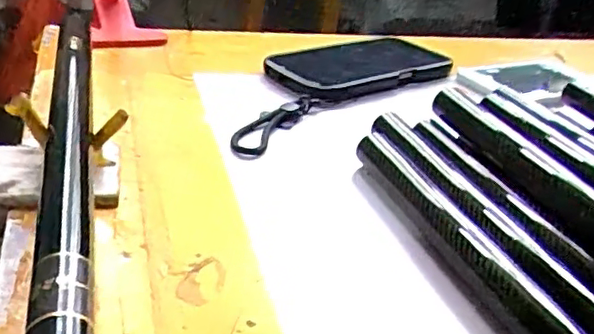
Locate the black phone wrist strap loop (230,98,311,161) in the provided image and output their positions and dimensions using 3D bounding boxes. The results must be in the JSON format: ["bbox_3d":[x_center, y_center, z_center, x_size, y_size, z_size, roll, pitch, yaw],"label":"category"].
[{"bbox_3d":[-0.017,-0.030,0.420,0.024,0.008,0.094,17,30,19],"label":"black phone wrist strap loop"}]

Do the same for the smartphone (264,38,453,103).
[{"bbox_3d":[0.053,-0.087,0.525,0.162,0.016,0.085,-14,34,-33],"label":"smartphone"}]

